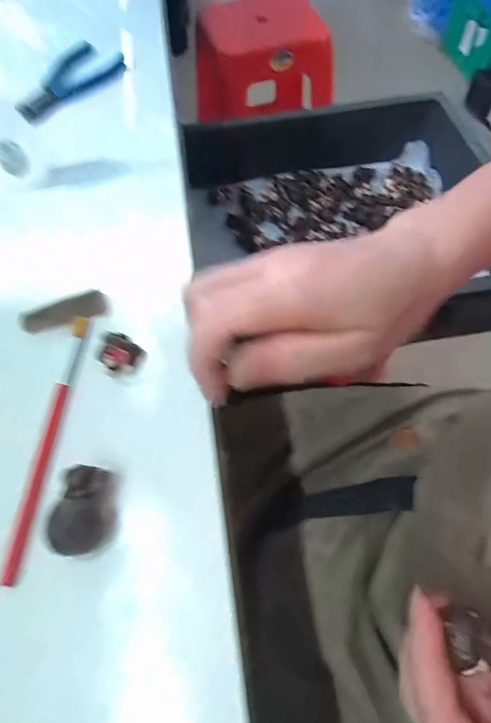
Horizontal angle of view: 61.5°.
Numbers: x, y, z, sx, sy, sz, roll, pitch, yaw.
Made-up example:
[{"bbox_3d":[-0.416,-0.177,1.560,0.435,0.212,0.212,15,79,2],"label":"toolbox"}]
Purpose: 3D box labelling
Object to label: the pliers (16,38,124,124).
[{"bbox_3d":[-0.169,-0.264,0.393,0.051,0.018,0.124,24,66,15],"label":"pliers"}]

